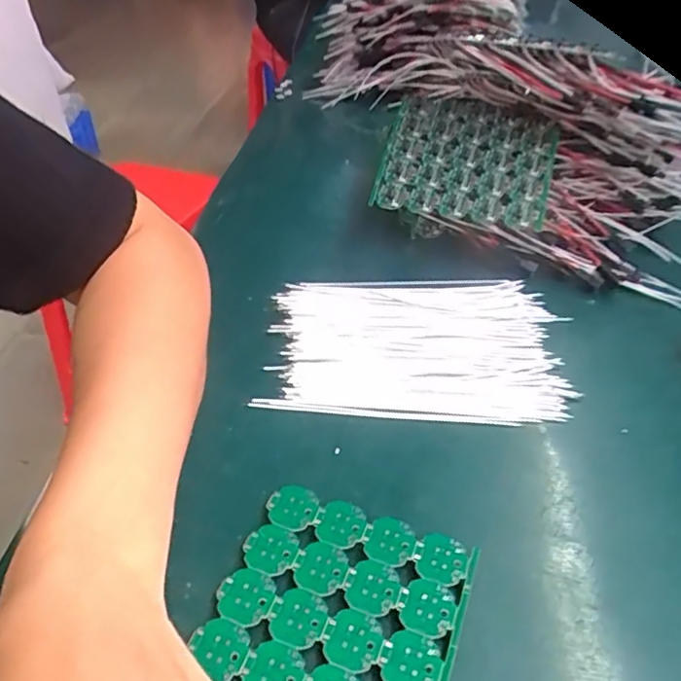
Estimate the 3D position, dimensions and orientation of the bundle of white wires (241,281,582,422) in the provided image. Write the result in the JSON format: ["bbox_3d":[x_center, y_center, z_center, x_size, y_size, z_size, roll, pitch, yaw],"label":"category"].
[{"bbox_3d":[0.043,-0.001,0.356,0.165,0.016,0.116,2,40,2],"label":"bundle of white wires"}]

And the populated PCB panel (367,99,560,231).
[{"bbox_3d":[0.094,-0.136,0.440,0.119,0.014,0.116,14,66,12],"label":"populated PCB panel"}]

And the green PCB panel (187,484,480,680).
[{"bbox_3d":[-0.004,0.111,0.227,0.090,0.009,0.105,15,42,16],"label":"green PCB panel"}]

